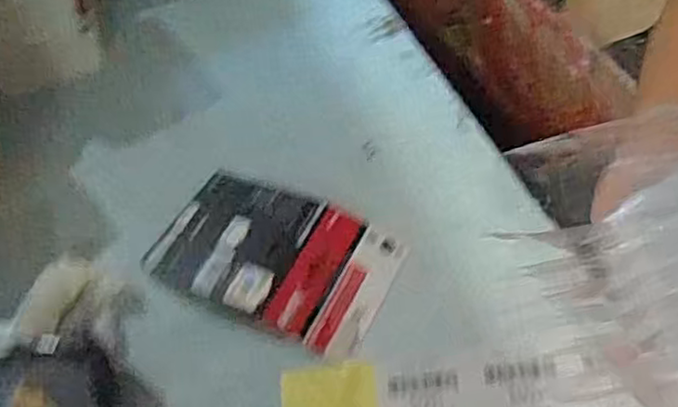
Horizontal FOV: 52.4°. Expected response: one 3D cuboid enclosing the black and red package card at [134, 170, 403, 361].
[{"bbox_3d":[-0.050,0.033,0.491,0.175,0.014,0.105,17,57,22],"label":"black and red package card"}]

